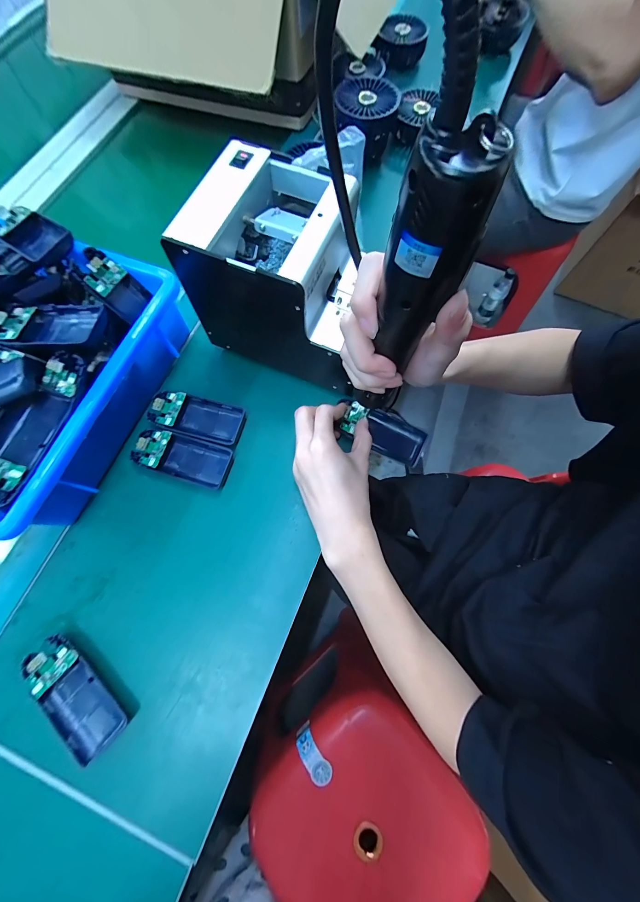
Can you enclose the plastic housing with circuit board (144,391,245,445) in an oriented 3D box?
[{"bbox_3d":[-0.136,-0.039,0.345,0.100,0.019,0.046,15,74,6],"label":"plastic housing with circuit board"}]

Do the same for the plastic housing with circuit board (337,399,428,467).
[{"bbox_3d":[0.068,-0.022,0.340,0.092,0.014,0.042,29,76,0],"label":"plastic housing with circuit board"}]

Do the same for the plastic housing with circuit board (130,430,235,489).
[{"bbox_3d":[-0.148,0.005,0.334,0.104,0.012,0.045,16,74,6],"label":"plastic housing with circuit board"}]

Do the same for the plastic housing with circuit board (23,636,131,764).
[{"bbox_3d":[-0.212,0.209,0.268,0.043,0.021,0.101,-43,77,-11],"label":"plastic housing with circuit board"}]

